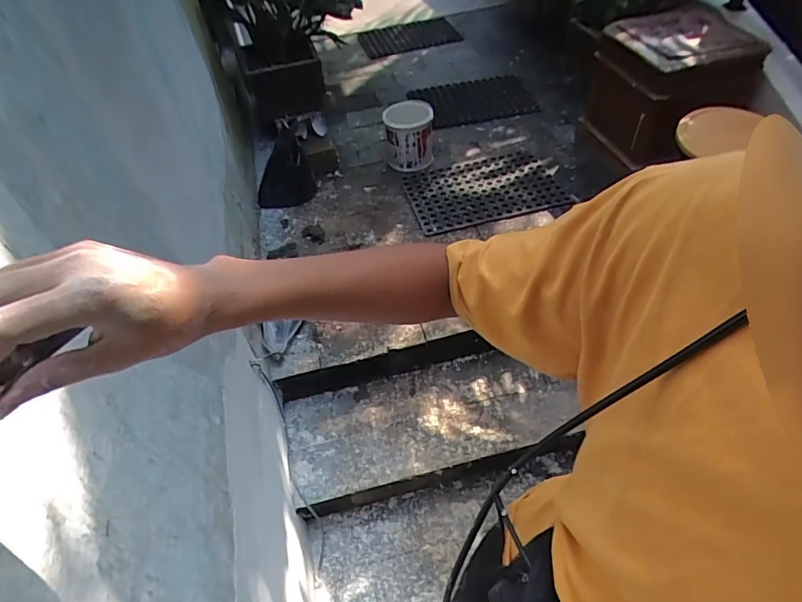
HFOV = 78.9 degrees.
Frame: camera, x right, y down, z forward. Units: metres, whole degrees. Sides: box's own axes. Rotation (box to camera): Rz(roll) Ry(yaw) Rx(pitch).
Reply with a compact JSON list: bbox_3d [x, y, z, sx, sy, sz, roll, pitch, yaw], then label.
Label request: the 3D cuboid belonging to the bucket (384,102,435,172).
[{"bbox_3d":[0.028,-0.615,1.816,0.175,0.211,0.175,0,48,0],"label":"bucket"}]

